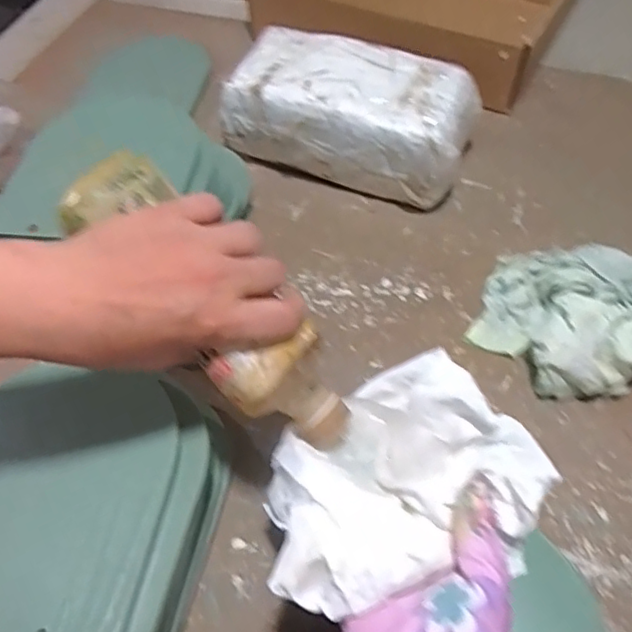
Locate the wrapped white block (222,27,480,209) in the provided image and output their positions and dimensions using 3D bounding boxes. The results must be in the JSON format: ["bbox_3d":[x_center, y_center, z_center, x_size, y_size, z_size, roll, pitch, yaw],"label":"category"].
[{"bbox_3d":[0.031,-0.199,0.598,0.245,0.114,0.111,17,59,14],"label":"wrapped white block"}]

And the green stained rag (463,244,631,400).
[{"bbox_3d":[0.210,-0.009,0.475,0.134,0.080,0.146,-26,58,-16],"label":"green stained rag"}]

